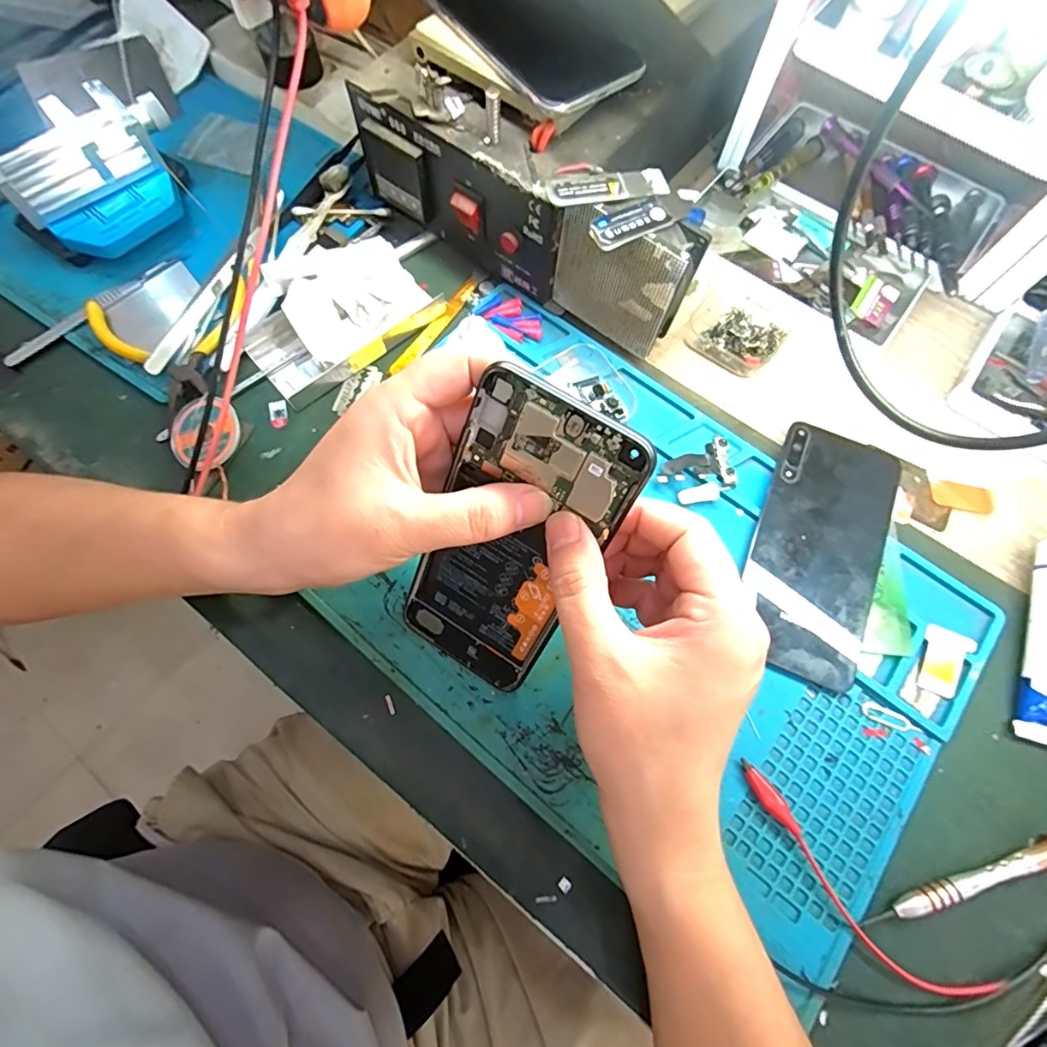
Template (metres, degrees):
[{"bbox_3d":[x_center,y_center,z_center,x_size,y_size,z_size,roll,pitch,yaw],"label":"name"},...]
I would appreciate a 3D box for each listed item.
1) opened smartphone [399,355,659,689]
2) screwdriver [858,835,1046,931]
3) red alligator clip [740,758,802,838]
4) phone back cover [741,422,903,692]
[{"bbox_3d":[-0.008,0.013,0.231,0.073,0.157,0.008,34,36,10],"label":"opened smartphone"},{"bbox_3d":[0.215,0.173,0.244,0.111,0.010,0.011,-14,72,-5],"label":"screwdriver"},{"bbox_3d":[0.124,0.139,0.256,0.010,0.007,0.040,-36,75,-12],"label":"red alligator clip"},{"bbox_3d":[0.177,0.013,0.301,0.071,0.006,0.154,23,72,7],"label":"phone back cover"}]

